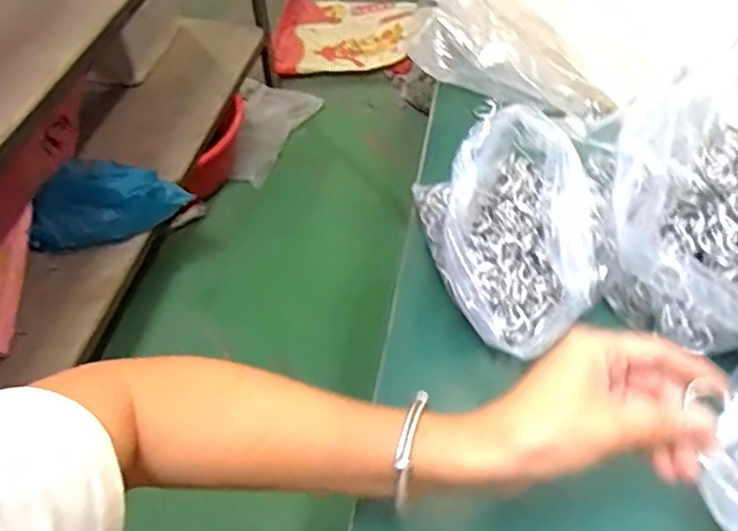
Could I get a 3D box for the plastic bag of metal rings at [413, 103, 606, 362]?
[{"bbox_3d":[0.114,-0.033,0.497,0.128,0.105,0.186,-5,50,-3],"label":"plastic bag of metal rings"}]

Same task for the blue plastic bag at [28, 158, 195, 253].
[{"bbox_3d":[-0.478,-0.115,1.220,0.279,0.138,0.096,-27,54,-20],"label":"blue plastic bag"}]

